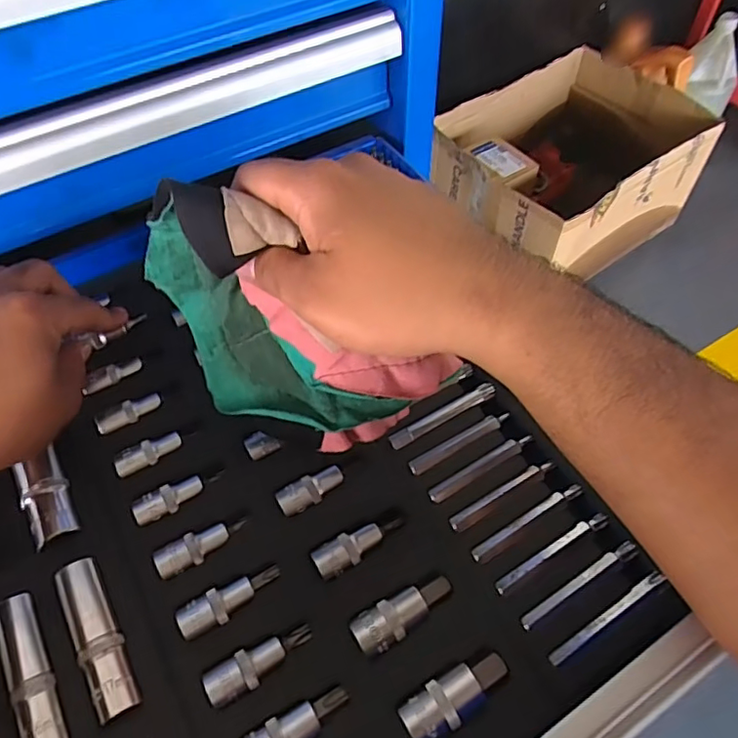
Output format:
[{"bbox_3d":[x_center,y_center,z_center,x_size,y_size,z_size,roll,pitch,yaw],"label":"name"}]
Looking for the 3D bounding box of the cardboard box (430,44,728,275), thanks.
[{"bbox_3d":[0.376,-0.375,1.126,0.450,0.220,0.357,-32,62,-20],"label":"cardboard box"}]

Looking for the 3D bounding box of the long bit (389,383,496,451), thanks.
[{"bbox_3d":[0.043,0.027,0.338,0.068,0.007,0.008,-24,59,-15],"label":"long bit"}]

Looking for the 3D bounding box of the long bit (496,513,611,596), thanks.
[{"bbox_3d":[0.095,0.094,0.298,0.071,0.004,0.008,-26,60,-16],"label":"long bit"}]

